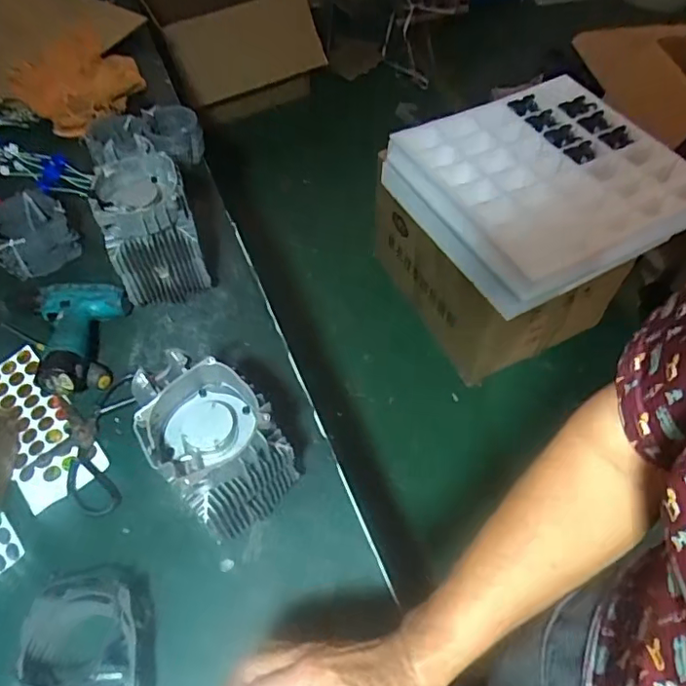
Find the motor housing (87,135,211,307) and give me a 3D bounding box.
[{"bbox_3d":[-0.280,-0.168,0.813,0.121,0.178,0.130,-17,57,-10],"label":"motor housing"}]

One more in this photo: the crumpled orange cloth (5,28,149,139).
[{"bbox_3d":[-0.543,-0.543,1.129,0.243,0.054,0.219,37,64,24],"label":"crumpled orange cloth"}]

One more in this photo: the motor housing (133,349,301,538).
[{"bbox_3d":[-0.144,0.124,0.636,0.119,0.205,0.134,-38,63,-22],"label":"motor housing"}]

